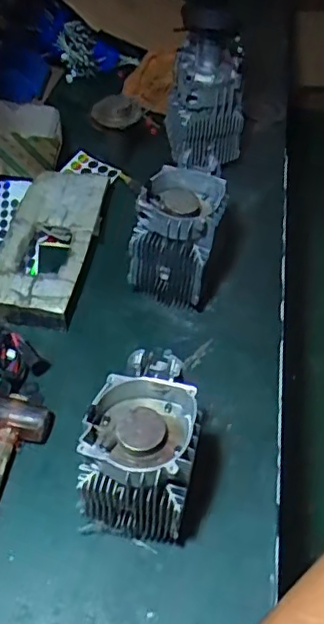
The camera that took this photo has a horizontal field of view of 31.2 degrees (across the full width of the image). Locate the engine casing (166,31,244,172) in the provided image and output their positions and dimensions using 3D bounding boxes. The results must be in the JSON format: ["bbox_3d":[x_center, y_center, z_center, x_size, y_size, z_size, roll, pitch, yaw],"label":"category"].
[{"bbox_3d":[0.083,-0.372,1.078,0.143,0.249,0.094,4,51,1],"label":"engine casing"}]

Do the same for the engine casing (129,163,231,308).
[{"bbox_3d":[0.026,-0.107,0.915,0.124,0.205,0.116,16,53,11],"label":"engine casing"}]

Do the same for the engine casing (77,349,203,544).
[{"bbox_3d":[-0.023,0.171,0.698,0.125,0.209,0.145,8,52,5],"label":"engine casing"}]

